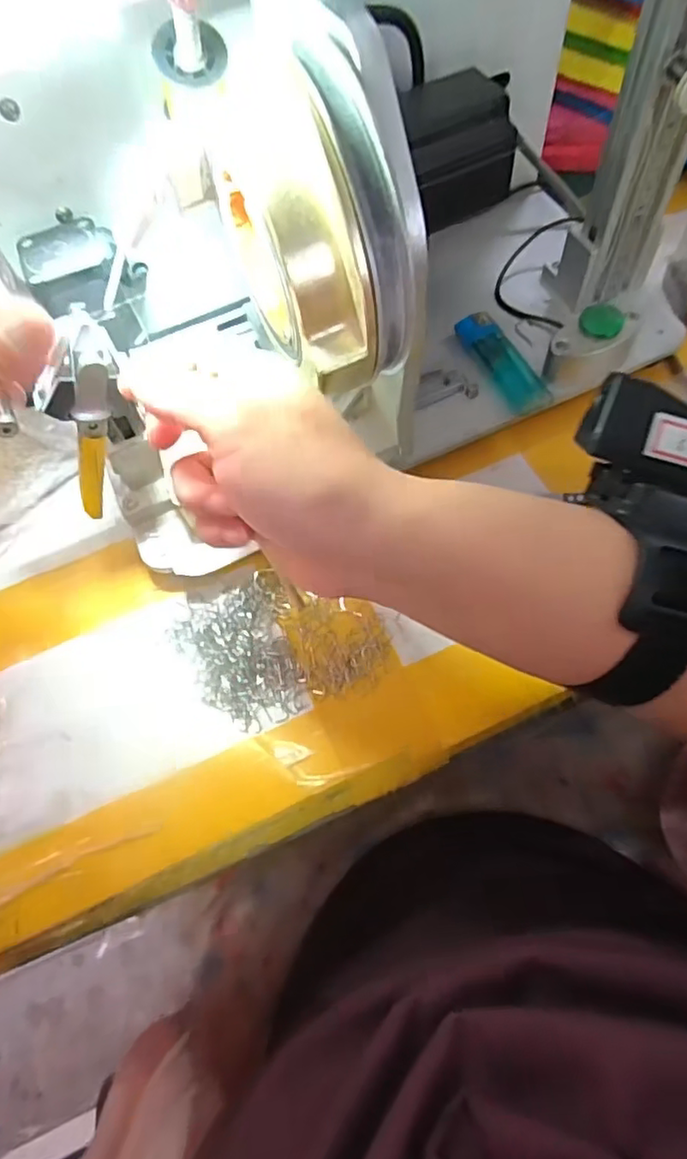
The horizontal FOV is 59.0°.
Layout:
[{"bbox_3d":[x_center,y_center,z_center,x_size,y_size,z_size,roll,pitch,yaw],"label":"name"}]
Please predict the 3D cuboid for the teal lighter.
[{"bbox_3d":[0.095,-0.129,0.365,0.024,0.012,0.077,-25,65,-6],"label":"teal lighter"}]

